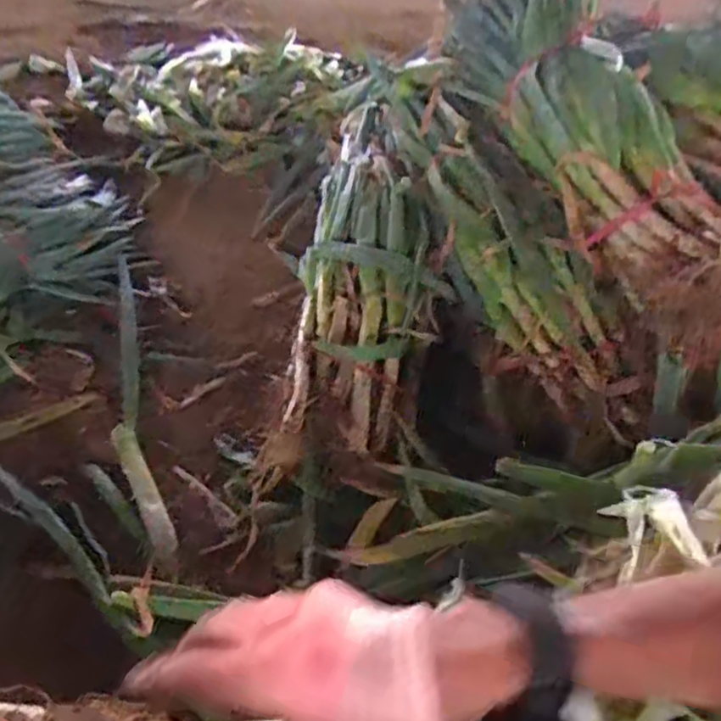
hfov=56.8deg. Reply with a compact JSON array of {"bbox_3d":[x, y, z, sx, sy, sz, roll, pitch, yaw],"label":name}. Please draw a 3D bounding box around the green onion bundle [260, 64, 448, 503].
[{"bbox_3d":[0.023,-0.211,1.094,0.221,0.113,0.879,8,58,1],"label":"green onion bundle"}]

